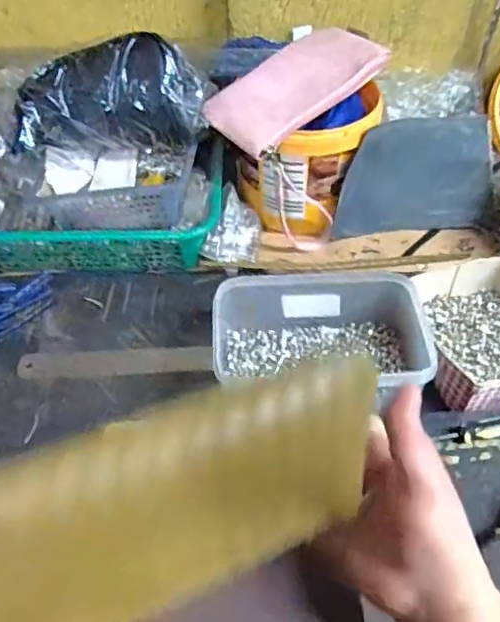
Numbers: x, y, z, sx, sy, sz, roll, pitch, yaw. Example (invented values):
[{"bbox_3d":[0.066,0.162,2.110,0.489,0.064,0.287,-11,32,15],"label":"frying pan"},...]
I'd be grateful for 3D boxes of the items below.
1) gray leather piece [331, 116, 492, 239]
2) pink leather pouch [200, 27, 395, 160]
[{"bbox_3d":[0.207,-0.169,0.711,0.213,0.136,0.020,-7,14,-13],"label":"gray leather piece"},{"bbox_3d":[0.050,-0.256,0.644,0.192,0.013,0.118,-42,58,-10],"label":"pink leather pouch"}]

